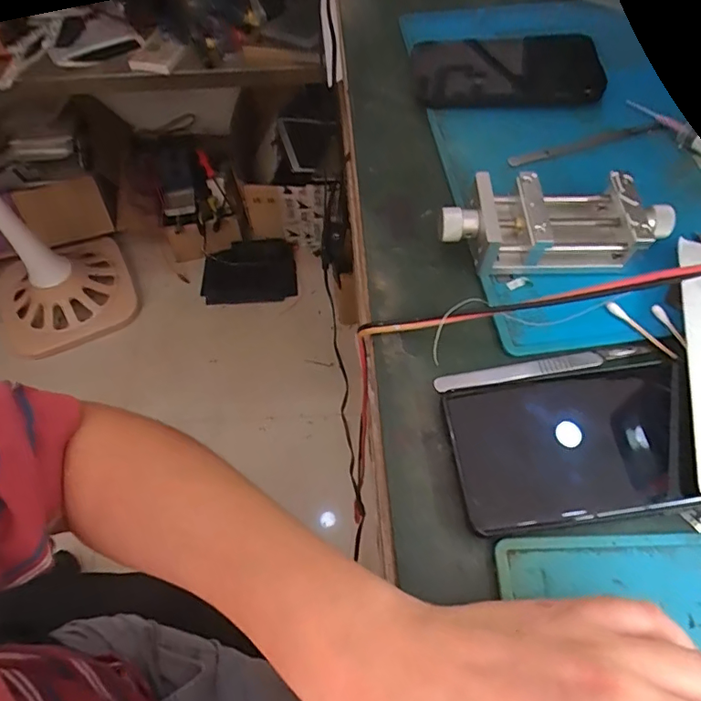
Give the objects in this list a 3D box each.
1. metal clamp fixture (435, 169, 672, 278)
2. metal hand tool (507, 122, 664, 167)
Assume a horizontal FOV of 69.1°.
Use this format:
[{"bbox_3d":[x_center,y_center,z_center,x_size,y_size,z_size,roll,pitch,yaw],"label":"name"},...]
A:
[{"bbox_3d":[0.124,-0.077,0.314,0.136,0.034,0.051,-1,61,1],"label":"metal clamp fixture"},{"bbox_3d":[0.171,-0.153,0.372,0.126,0.010,0.014,-18,62,-8],"label":"metal hand tool"}]

